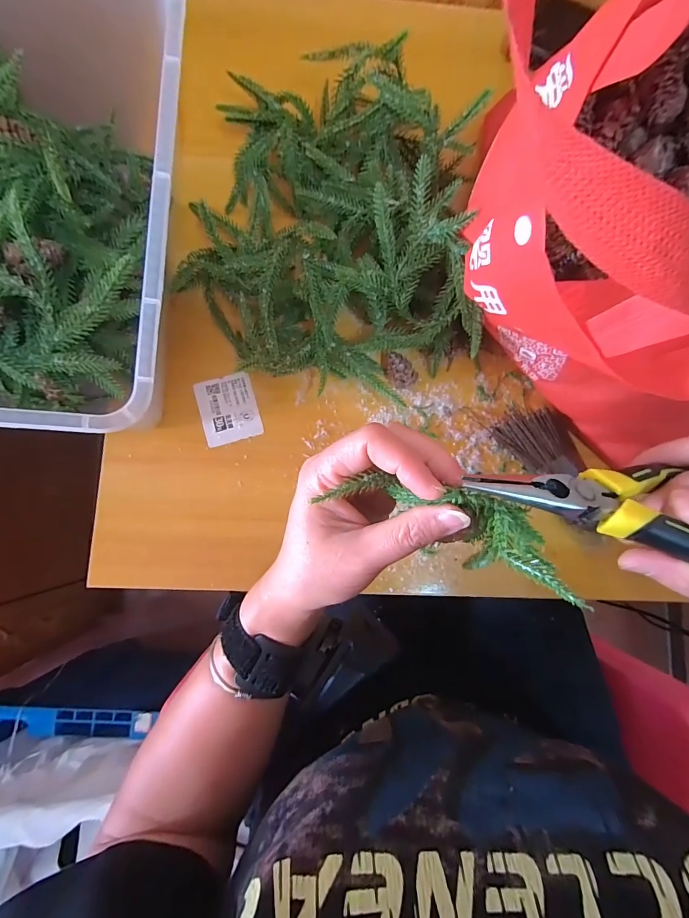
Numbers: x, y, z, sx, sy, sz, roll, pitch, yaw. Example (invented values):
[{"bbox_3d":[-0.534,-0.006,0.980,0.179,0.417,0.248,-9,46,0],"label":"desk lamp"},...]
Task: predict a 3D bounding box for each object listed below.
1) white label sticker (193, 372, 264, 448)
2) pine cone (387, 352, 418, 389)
[{"bbox_3d":[-0.101,-0.044,0.343,0.048,0.004,0.058,-16,84,-4],"label":"white label sticker"},{"bbox_3d":[0.049,-0.077,0.346,0.021,0.021,0.032,-36,86,-6],"label":"pine cone"}]

